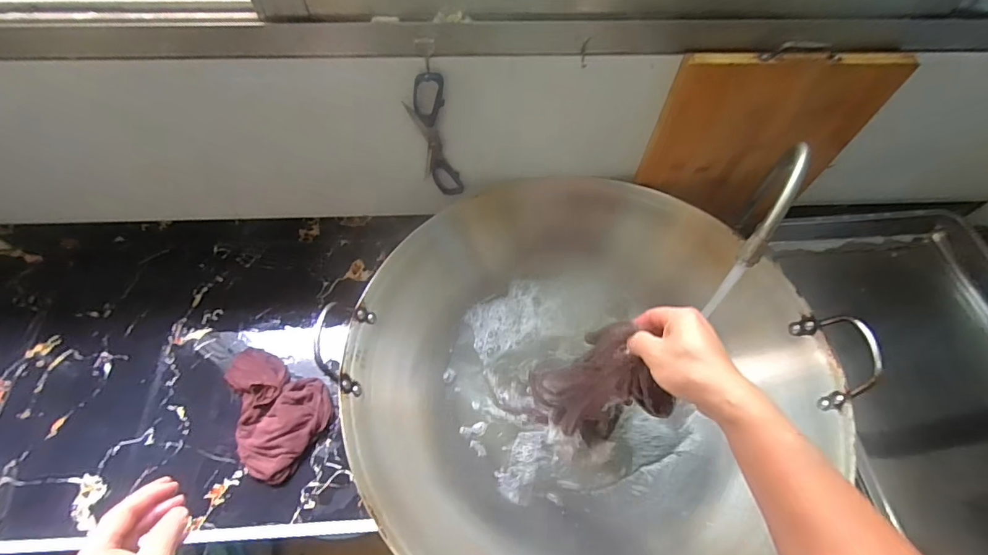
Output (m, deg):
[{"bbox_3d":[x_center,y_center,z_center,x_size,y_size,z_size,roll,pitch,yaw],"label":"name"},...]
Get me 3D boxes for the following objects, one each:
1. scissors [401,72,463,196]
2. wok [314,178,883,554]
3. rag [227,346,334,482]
[{"bbox_3d":[-0.075,-0.178,0.602,0.063,0.205,0.015,-7,61,-7],"label":"scissors"},{"bbox_3d":[0.106,0.125,0.630,0.550,0.149,0.578,1,60,-2],"label":"wok"},{"bbox_3d":[-0.324,0.191,0.656,0.160,0.039,0.138,27,62,12],"label":"rag"}]

